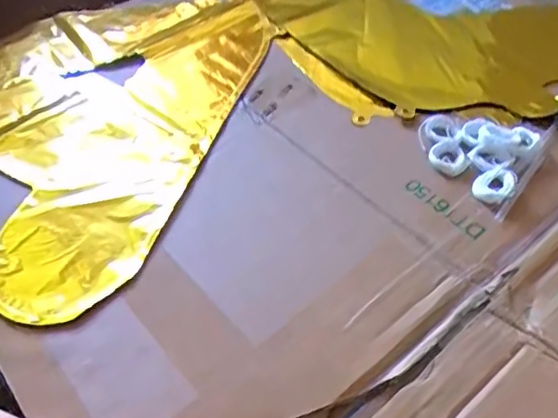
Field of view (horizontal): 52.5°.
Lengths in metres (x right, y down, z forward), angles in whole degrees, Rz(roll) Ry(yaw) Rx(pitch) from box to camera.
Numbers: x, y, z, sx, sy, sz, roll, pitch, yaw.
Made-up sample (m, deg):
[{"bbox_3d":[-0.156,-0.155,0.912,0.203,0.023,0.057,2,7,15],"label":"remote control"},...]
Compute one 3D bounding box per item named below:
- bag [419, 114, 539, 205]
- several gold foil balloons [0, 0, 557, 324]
[{"bbox_3d":[0.144,-0.047,0.418,0.083,0.015,0.074,35,58,29],"label":"bag"},{"bbox_3d":[-0.016,-0.133,0.531,0.591,0.035,0.394,-23,51,-18],"label":"several gold foil balloons"}]

